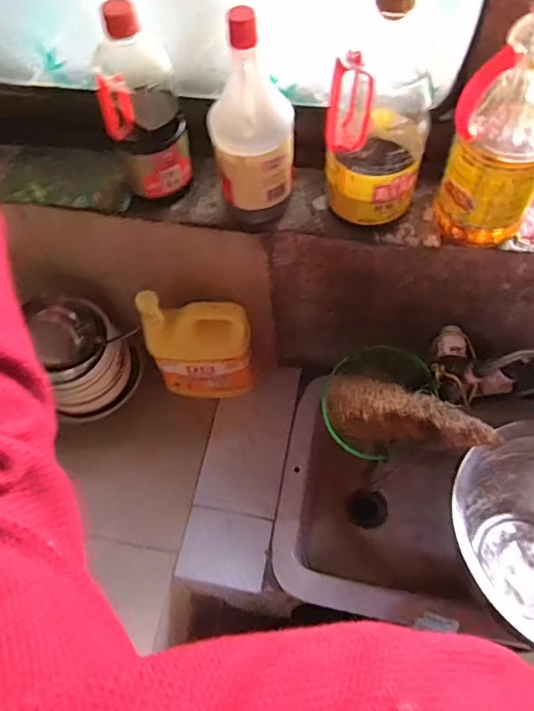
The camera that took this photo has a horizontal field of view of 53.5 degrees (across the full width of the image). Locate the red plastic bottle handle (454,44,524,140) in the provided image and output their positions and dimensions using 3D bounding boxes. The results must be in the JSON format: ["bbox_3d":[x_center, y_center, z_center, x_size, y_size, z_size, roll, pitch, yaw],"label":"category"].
[{"bbox_3d":[0.194,-0.235,0.477,0.040,0.082,0.018,16,63,13],"label":"red plastic bottle handle"}]

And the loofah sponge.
[{"bbox_3d":[0.178,0.085,0.680,0.213,0.058,0.083,11,61,25],"label":"loofah sponge"}]

